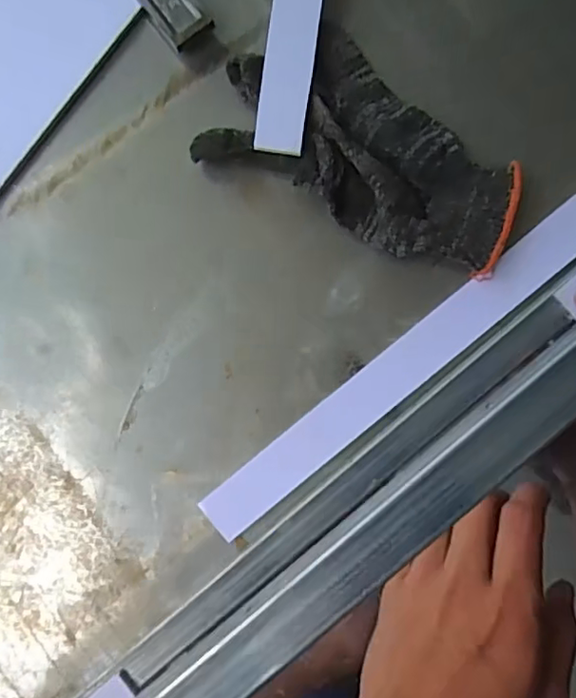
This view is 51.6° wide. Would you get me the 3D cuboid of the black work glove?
[{"bbox_3d":[0.049,-0.117,0.344,0.178,0.021,0.099,27,87,0],"label":"black work glove"}]

